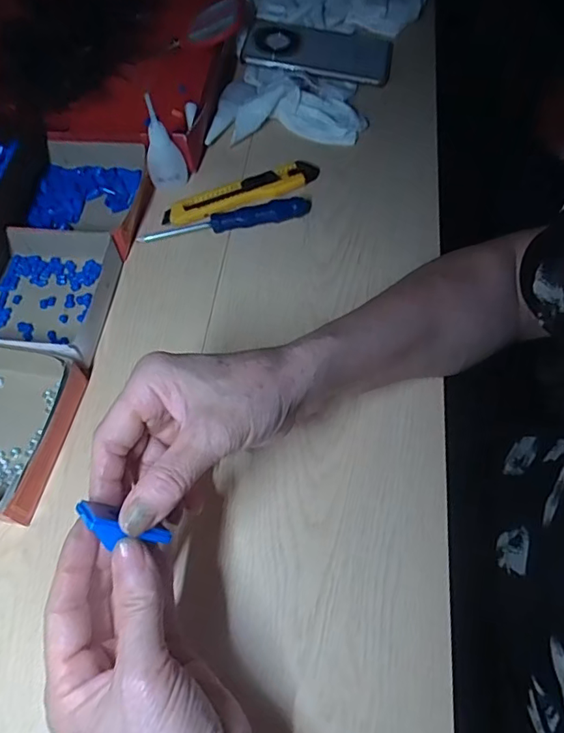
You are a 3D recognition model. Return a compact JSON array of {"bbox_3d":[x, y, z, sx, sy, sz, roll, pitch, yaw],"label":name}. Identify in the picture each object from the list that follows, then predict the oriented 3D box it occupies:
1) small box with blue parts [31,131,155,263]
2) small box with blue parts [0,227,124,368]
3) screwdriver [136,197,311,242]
[{"bbox_3d":[-0.185,-0.167,0.489,0.109,0.033,0.123,5,61,3],"label":"small box with blue parts"},{"bbox_3d":[-0.197,-0.066,0.437,0.108,0.037,0.135,5,61,3],"label":"small box with blue parts"},{"bbox_3d":[-0.051,-0.133,0.478,0.159,0.019,0.020,-11,62,-6],"label":"screwdriver"}]

